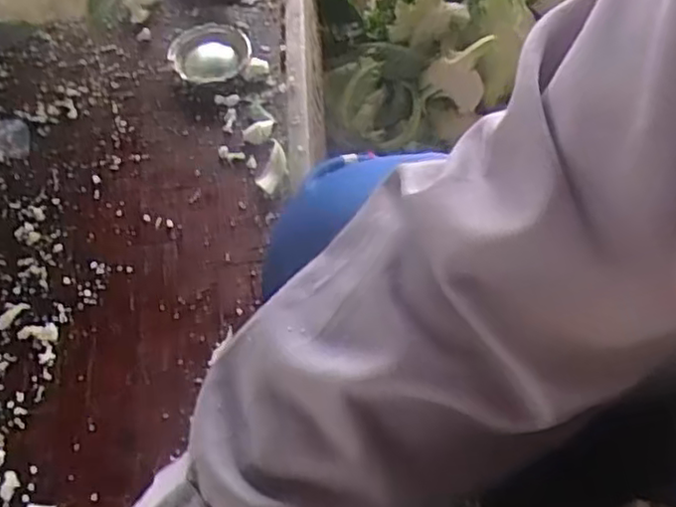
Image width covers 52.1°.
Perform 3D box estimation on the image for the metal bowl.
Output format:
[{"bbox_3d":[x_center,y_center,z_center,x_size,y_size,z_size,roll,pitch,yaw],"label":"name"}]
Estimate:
[{"bbox_3d":[-0.110,-0.172,0.596,0.067,0.015,0.071,-1,60,2],"label":"metal bowl"}]

